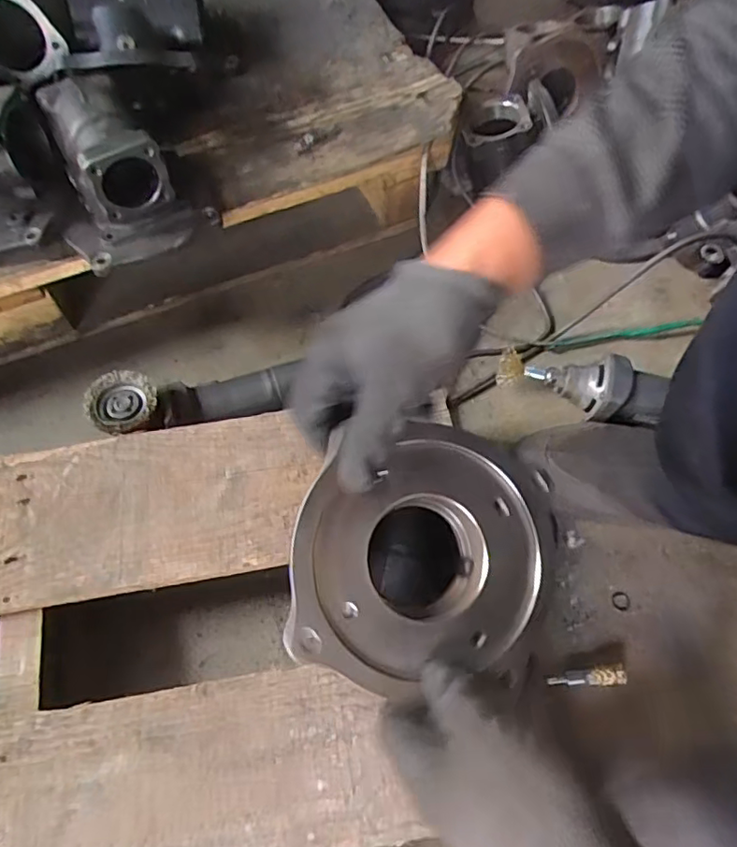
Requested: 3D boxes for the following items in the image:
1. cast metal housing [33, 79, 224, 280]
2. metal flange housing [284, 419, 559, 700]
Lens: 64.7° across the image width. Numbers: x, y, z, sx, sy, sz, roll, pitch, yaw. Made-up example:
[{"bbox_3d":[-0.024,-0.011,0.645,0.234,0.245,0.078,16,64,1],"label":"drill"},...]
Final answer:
[{"bbox_3d":[-0.237,-0.241,0.568,0.142,0.115,0.148,-20,66,-13],"label":"cast metal housing"},{"bbox_3d":[0.036,0.085,0.359,0.164,0.045,0.159,17,74,-9],"label":"metal flange housing"}]

